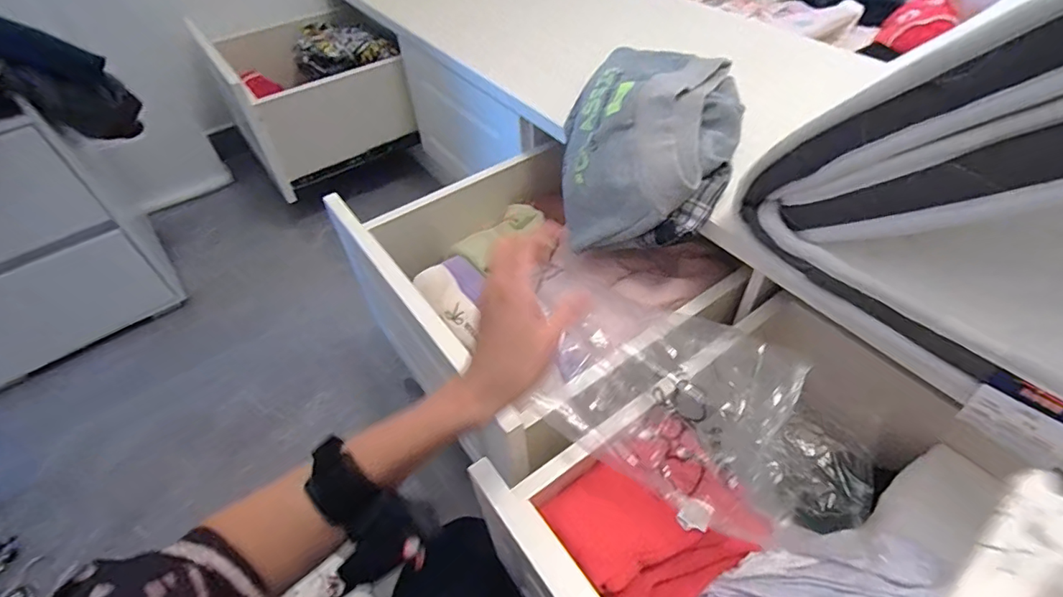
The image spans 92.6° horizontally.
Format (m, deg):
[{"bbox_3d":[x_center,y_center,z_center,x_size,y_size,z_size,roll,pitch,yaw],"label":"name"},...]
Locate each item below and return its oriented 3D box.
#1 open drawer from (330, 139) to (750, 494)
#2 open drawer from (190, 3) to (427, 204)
[{"bbox_3d":[0.014,-0.036,0.763,0.413,0.187,0.496,-30,54,-22],"label":"open drawer"},{"bbox_3d":[-0.601,-0.574,1.372,0.408,0.238,0.485,-32,55,-23],"label":"open drawer"}]

